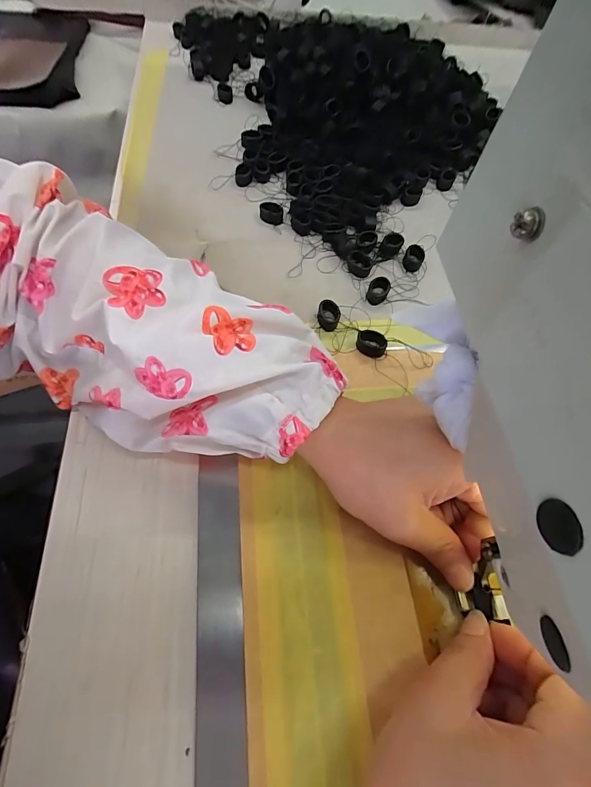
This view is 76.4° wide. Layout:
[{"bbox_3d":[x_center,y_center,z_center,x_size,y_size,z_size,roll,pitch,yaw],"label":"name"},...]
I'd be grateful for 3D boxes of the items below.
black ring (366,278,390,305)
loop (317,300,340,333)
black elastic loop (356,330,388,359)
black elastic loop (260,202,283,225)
[{"bbox_3d":[0.062,-0.077,0.279,0.015,0.007,0.020,20,63,6],"label":"black ring"},{"bbox_3d":[0.023,-0.054,0.263,0.015,0.009,0.020,11,63,2],"label":"loop"},{"bbox_3d":[0.052,-0.034,0.255,0.020,0.010,0.015,16,63,5],"label":"black elastic loop"},{"bbox_3d":[-0.019,-0.150,0.311,0.019,0.011,0.015,17,63,5],"label":"black elastic loop"}]

